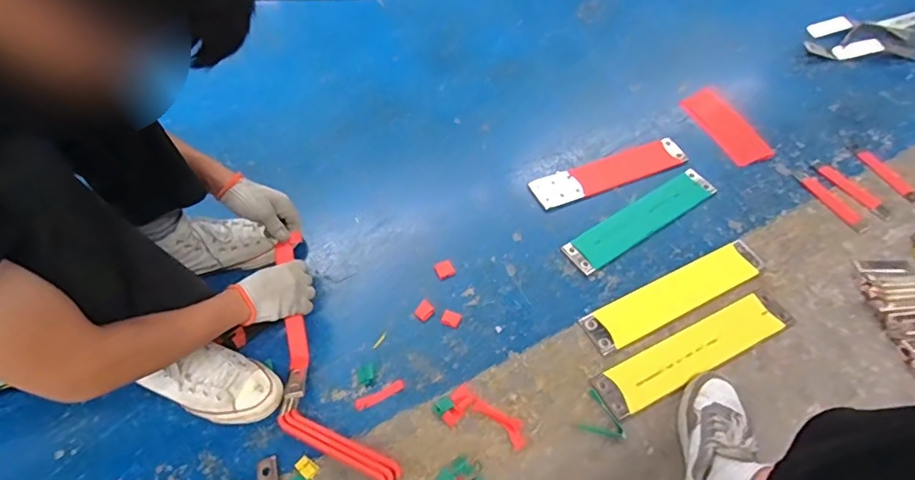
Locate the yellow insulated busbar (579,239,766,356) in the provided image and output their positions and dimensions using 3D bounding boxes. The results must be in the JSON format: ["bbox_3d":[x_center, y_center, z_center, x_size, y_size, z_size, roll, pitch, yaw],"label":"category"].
[{"bbox_3d":[0.419,0.099,0.979,0.401,0.020,0.076,-22,57,-17],"label":"yellow insulated busbar"}]

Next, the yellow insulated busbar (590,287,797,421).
[{"bbox_3d":[0.425,0.191,0.914,0.402,0.010,0.080,-22,56,-17],"label":"yellow insulated busbar"}]

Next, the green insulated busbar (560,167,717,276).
[{"bbox_3d":[0.390,-0.046,1.099,0.391,0.016,0.085,-29,59,-21],"label":"green insulated busbar"}]

